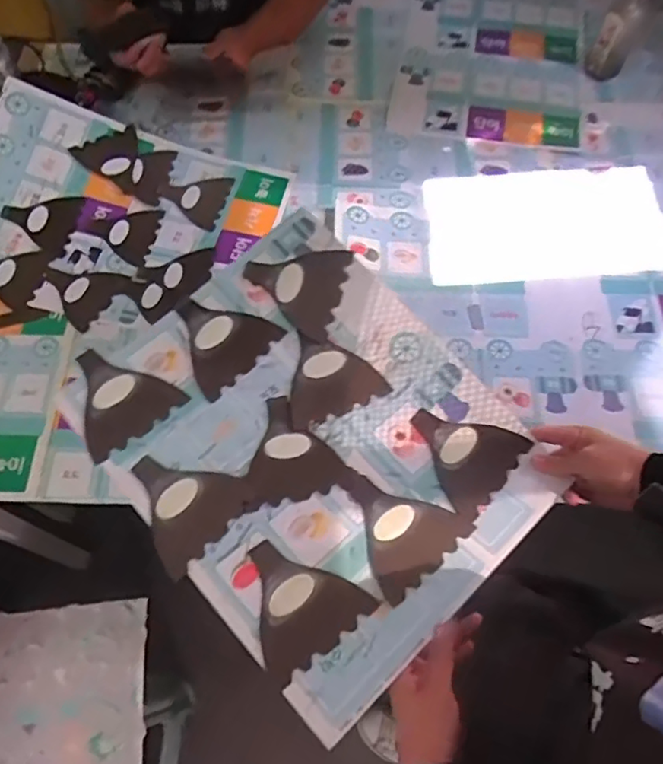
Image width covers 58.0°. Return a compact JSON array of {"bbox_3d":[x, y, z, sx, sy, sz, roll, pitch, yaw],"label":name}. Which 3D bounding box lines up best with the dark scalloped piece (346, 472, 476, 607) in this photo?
[{"bbox_3d":[0.066,0.147,0.621,0.111,0.010,0.119,-40,73,-17],"label":"dark scalloped piece"}]

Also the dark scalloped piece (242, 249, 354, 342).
[{"bbox_3d":[-0.044,-0.114,0.691,0.113,0.007,0.103,19,92,5],"label":"dark scalloped piece"}]

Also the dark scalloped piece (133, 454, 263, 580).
[{"bbox_3d":[-0.155,0.122,0.625,0.117,0.012,0.106,41,71,15],"label":"dark scalloped piece"}]

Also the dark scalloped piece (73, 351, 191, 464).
[{"bbox_3d":[-0.238,0.014,0.658,0.110,0.021,0.110,-40,73,-17],"label":"dark scalloped piece"}]

